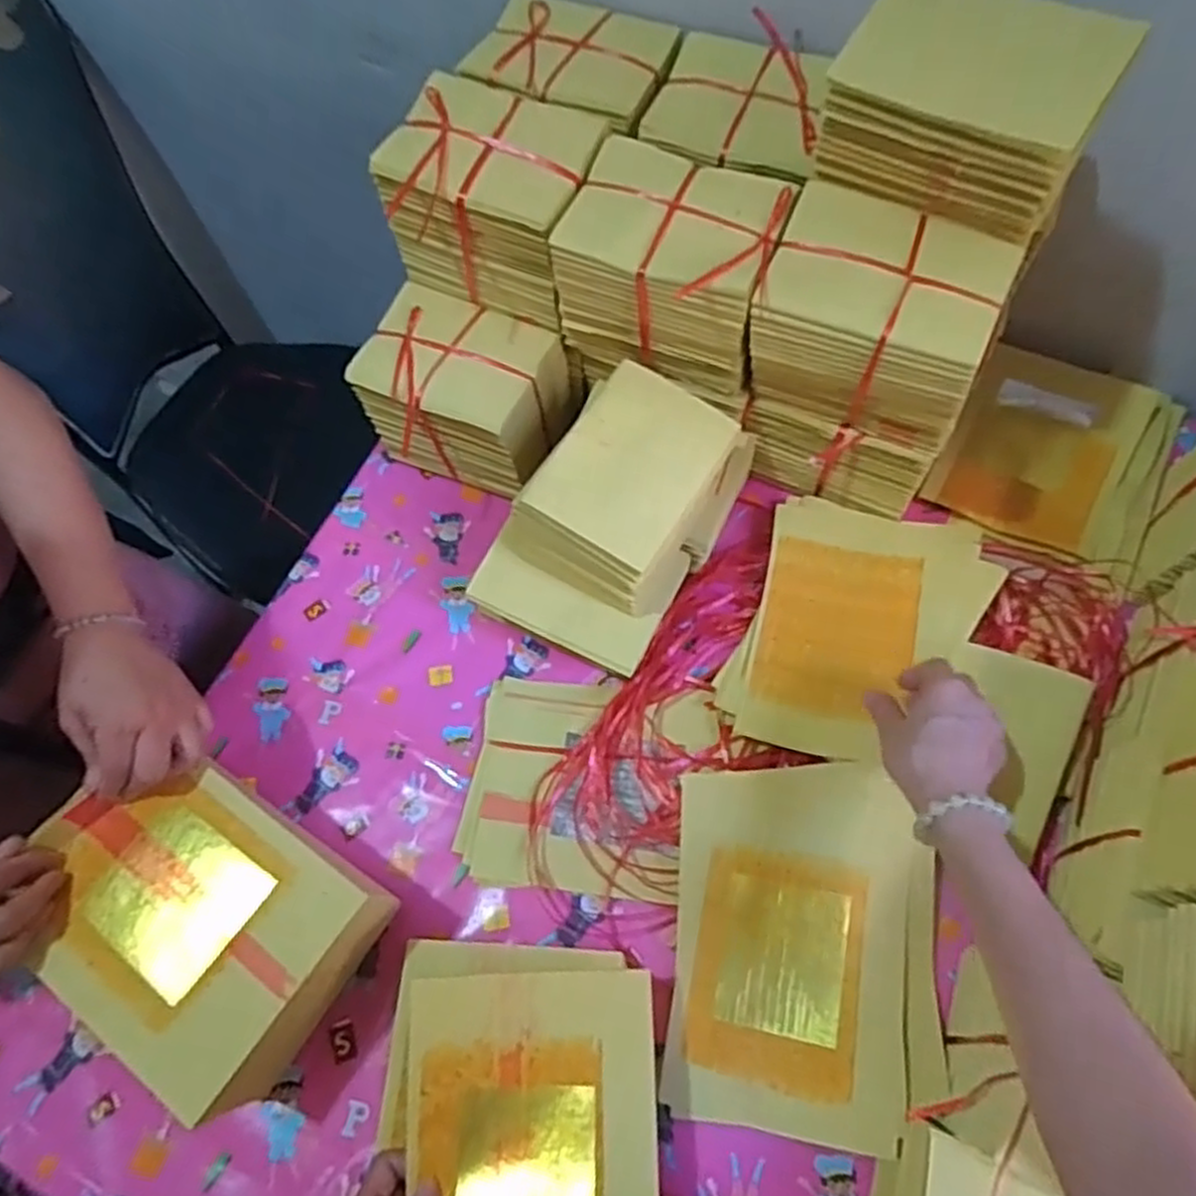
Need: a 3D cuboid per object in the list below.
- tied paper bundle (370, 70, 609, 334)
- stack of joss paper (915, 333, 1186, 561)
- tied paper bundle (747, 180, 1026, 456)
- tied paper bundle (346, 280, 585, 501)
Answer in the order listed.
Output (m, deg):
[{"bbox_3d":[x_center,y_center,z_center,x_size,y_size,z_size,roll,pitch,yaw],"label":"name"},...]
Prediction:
[{"bbox_3d":[-0.084,-0.337,0.673,0.159,0.130,0.127,19,67,12],"label":"tied paper bundle"},{"bbox_3d":[0.443,-0.141,0.753,0.188,0.026,0.202,27,75,17],"label":"stack of joss paper"},{"bbox_3d":[0.209,-0.203,0.603,0.164,0.140,0.105,22,68,13],"label":"tied paper bundle"},{"bbox_3d":[-0.126,-0.188,0.756,0.175,0.120,0.130,19,67,12],"label":"tied paper bundle"}]

